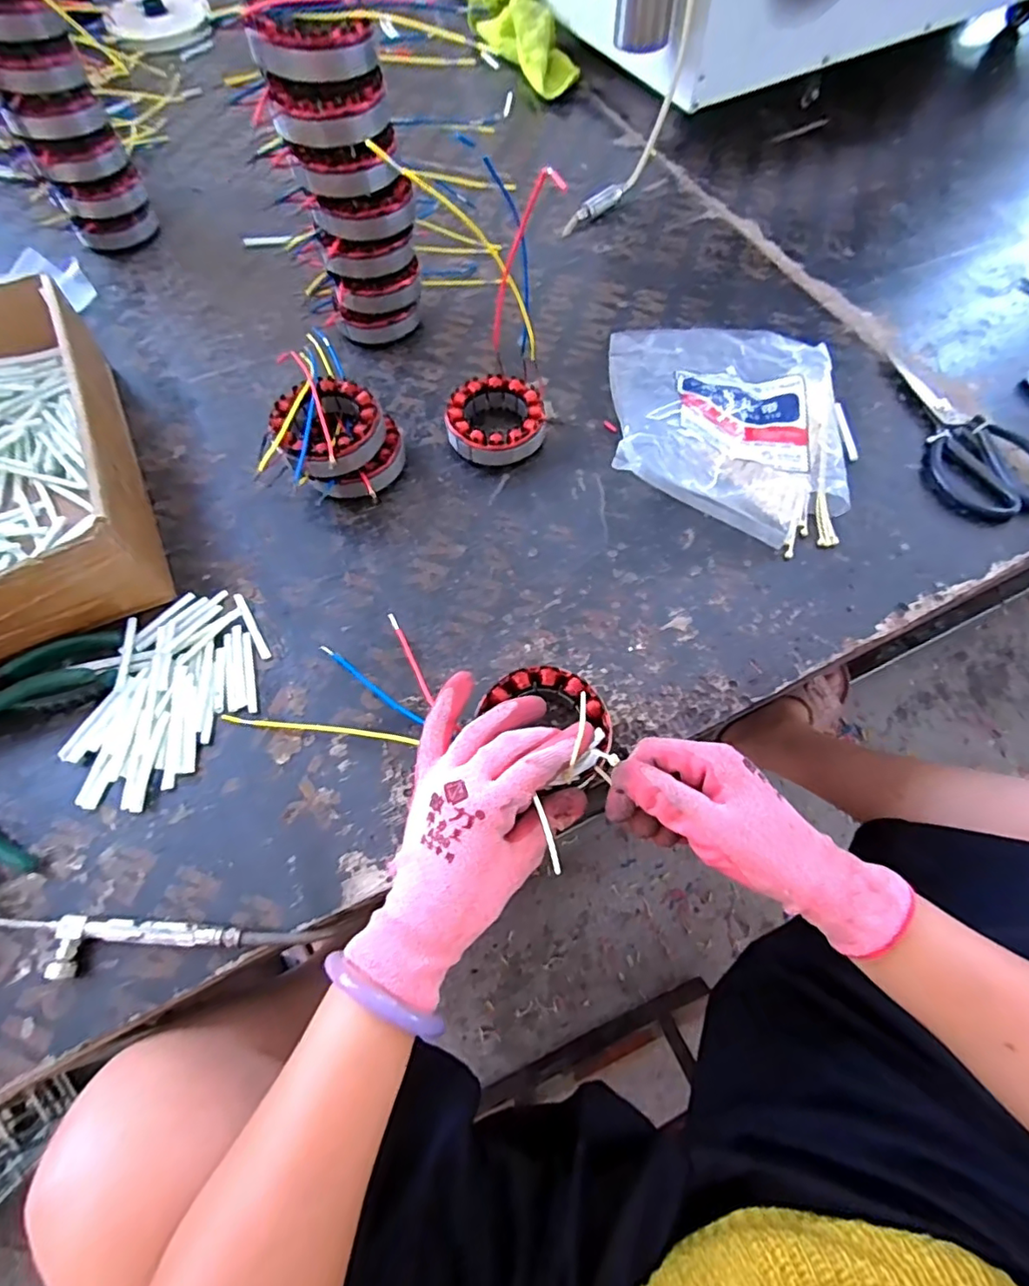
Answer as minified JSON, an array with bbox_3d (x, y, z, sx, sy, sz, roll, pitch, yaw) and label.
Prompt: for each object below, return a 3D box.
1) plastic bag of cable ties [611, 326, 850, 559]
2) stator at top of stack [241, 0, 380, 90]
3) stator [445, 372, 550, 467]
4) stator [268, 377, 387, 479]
[{"bbox_3d":[0.186,-0.208,0.480,0.196,0.066,0.251,9,65,4],"label":"plastic bag of cable ties"},{"bbox_3d":[-0.144,-0.429,0.396,0.082,0.032,0.075,-14,65,-7],"label":"stator at top of stack"},{"bbox_3d":[-0.015,-0.196,0.498,0.086,0.032,0.083,-1,65,0],"label":"stator"},{"bbox_3d":[-0.147,-0.170,0.445,0.083,0.035,0.089,0,65,0],"label":"stator"}]

